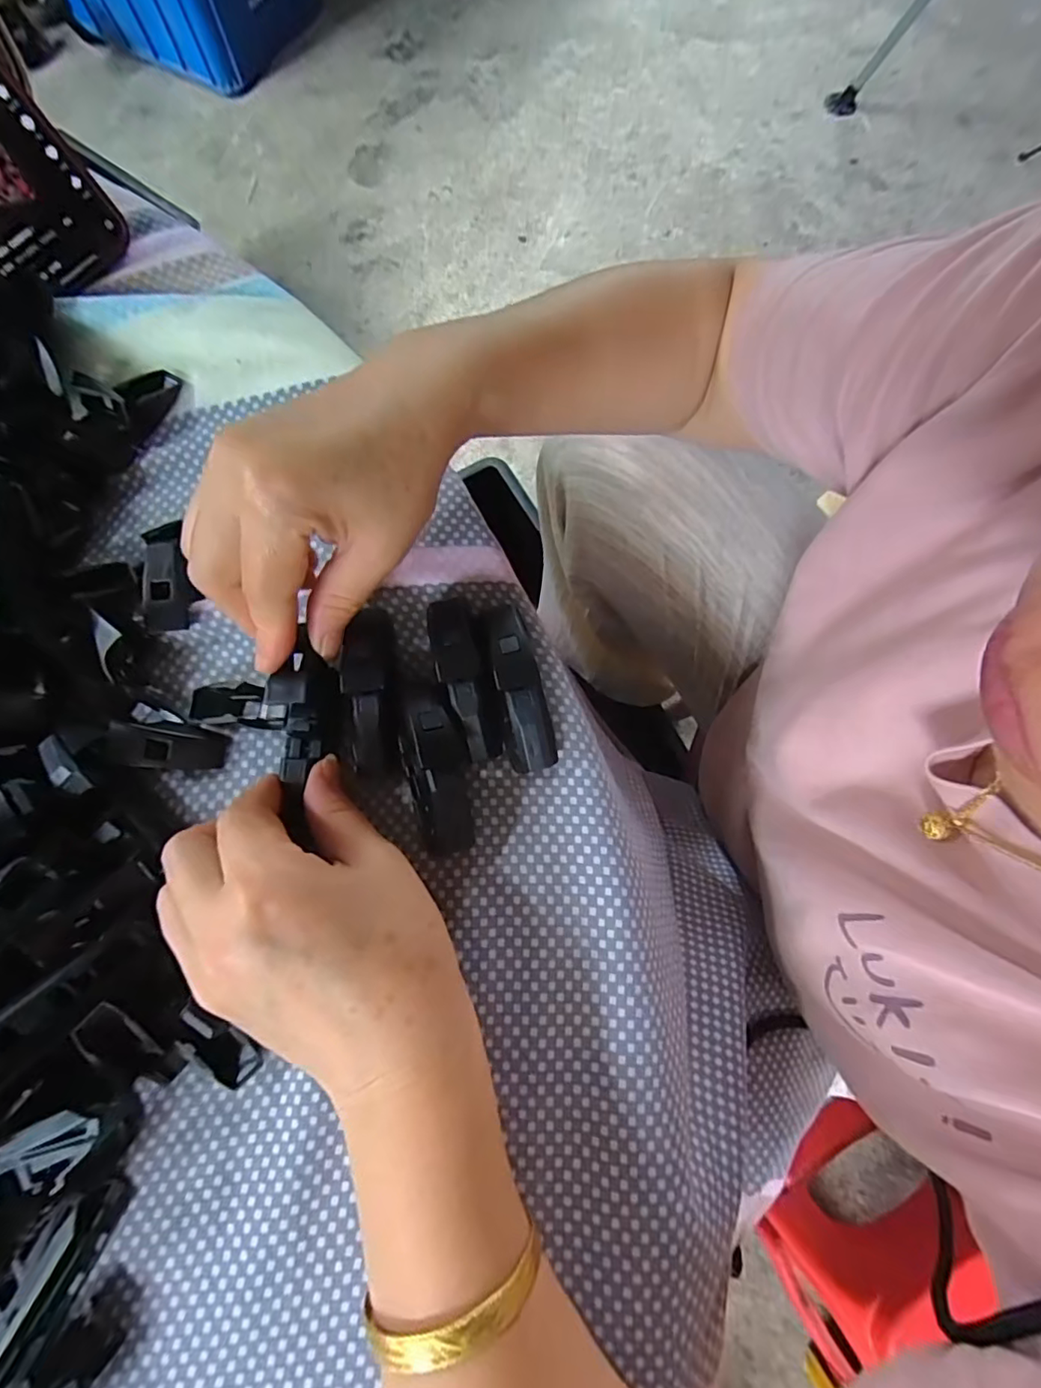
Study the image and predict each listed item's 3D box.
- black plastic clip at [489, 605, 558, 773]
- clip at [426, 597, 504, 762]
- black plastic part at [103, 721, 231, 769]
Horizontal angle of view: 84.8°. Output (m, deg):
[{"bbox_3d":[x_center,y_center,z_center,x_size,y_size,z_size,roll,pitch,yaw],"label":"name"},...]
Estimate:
[{"bbox_3d":[0.000,-0.003,0.240,0.019,0.024,0.069,-11,76,-2],"label":"black plastic clip"},{"bbox_3d":[-0.022,-0.007,0.242,0.021,0.022,0.068,-17,76,-4],"label":"clip"},{"bbox_3d":[-0.146,0.022,0.237,0.043,0.011,0.018,8,74,-27],"label":"black plastic part"}]

